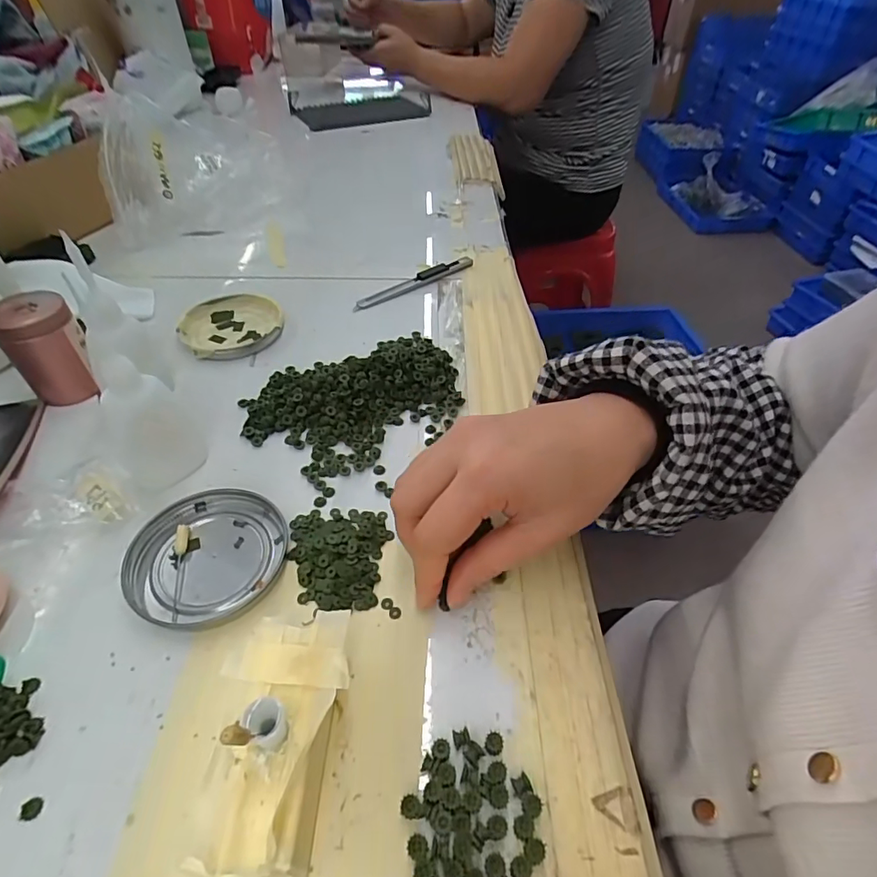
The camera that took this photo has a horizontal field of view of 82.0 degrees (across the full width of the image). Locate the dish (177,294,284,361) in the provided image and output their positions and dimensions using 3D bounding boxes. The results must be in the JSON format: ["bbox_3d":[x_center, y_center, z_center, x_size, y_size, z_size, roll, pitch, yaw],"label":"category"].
[{"bbox_3d":[-0.170,-0.094,0.415,0.078,0.012,0.083,1,46,-1],"label":"dish"}]

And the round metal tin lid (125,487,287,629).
[{"bbox_3d":[-0.122,0.060,0.267,0.074,0.007,0.079,1,46,-1],"label":"round metal tin lid"}]

